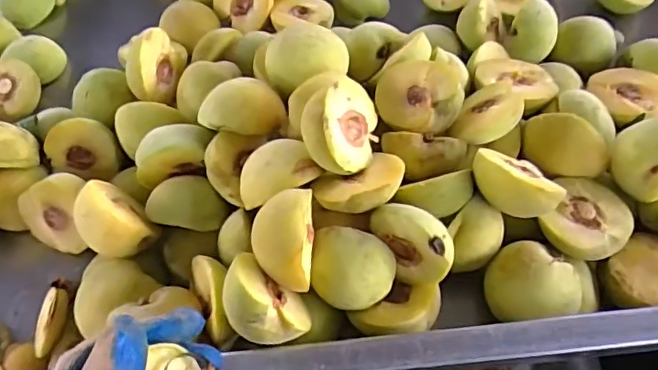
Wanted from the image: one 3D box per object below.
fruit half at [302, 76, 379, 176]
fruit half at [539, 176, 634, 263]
[{"bbox_3d":[0.009,-0.036,0.350,0.018,0.055,0.055,-4,8,39],"label":"fruit half"},{"bbox_3d":[0.174,0.023,0.380,0.053,0.024,0.065,24,61,16],"label":"fruit half"}]

